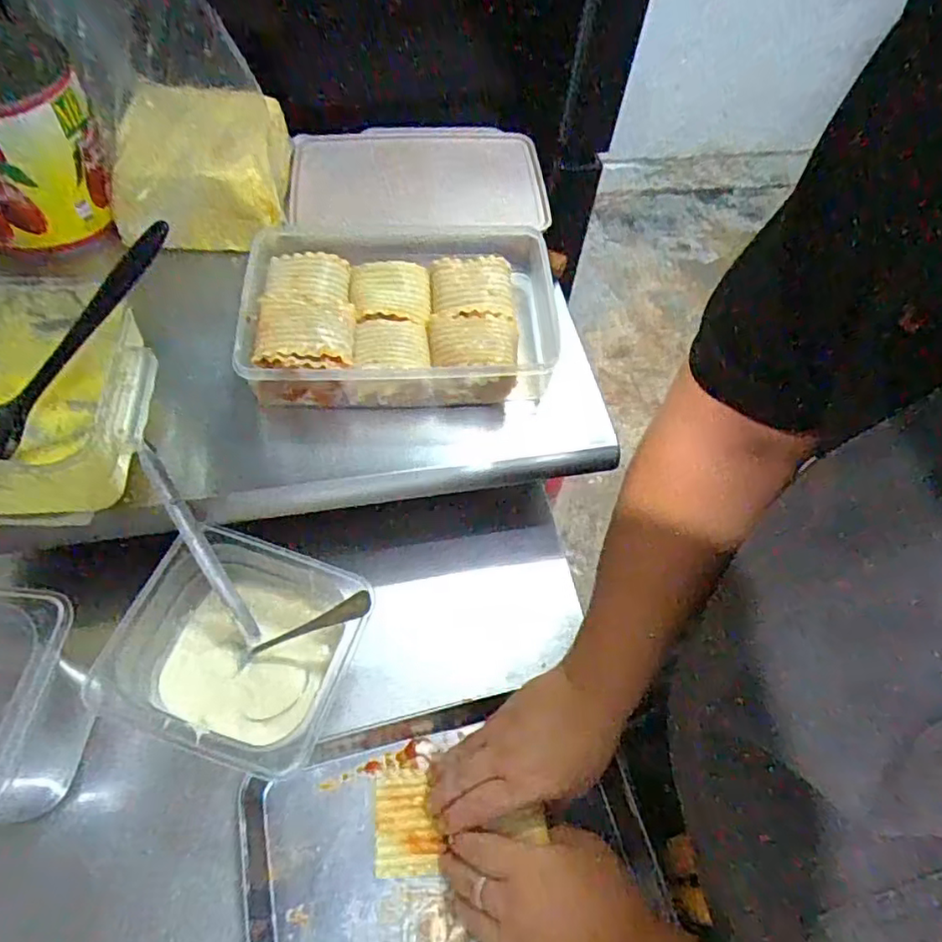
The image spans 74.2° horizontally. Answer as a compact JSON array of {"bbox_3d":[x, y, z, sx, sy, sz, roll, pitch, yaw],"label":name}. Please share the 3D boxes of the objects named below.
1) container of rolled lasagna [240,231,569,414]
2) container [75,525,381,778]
[{"bbox_3d":[-0.067,-0.157,0.624,0.304,0.062,0.221,-1,58,-5],"label":"container of rolled lasagna"},{"bbox_3d":[-0.192,0.153,0.525,0.182,0.098,0.162,18,58,7],"label":"container"}]

